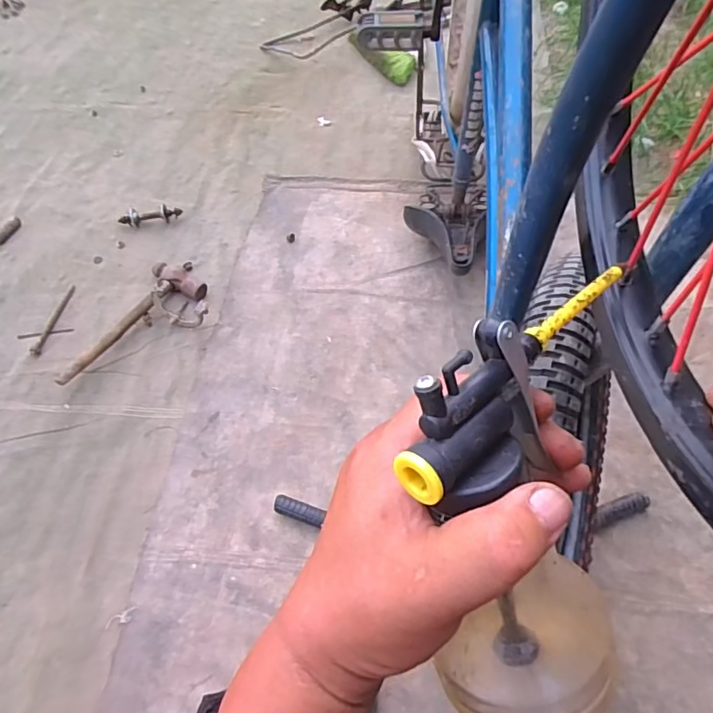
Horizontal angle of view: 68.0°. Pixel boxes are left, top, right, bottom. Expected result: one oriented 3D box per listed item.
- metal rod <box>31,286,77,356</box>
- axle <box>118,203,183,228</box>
[{"bbox_3d":[-0.594,-0.073,1.038,0.016,0.013,0.166,7,57,5],"label":"metal rod"},{"bbox_3d":[-0.448,-0.307,1.155,0.132,0.033,0.042,-13,58,-8],"label":"axle"}]

